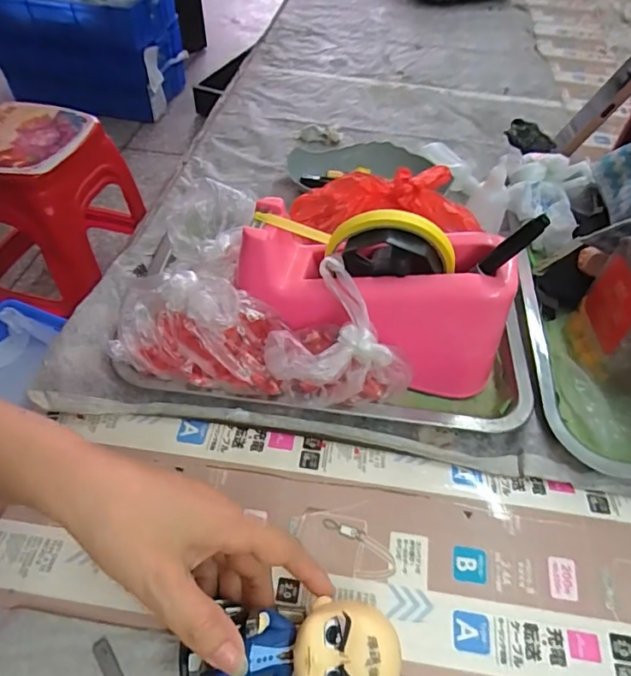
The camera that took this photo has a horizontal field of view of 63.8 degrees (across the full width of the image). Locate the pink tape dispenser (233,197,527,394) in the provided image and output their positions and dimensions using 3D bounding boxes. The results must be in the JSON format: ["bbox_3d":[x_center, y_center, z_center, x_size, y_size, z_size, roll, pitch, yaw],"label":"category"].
[{"bbox_3d":[0.039,-0.025,0.372,0.182,0.105,0.076,9,50,5],"label":"pink tape dispenser"}]

